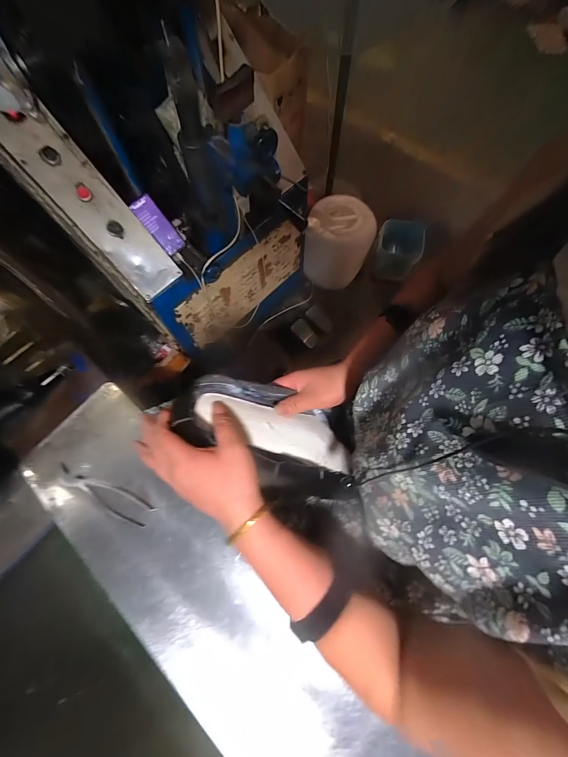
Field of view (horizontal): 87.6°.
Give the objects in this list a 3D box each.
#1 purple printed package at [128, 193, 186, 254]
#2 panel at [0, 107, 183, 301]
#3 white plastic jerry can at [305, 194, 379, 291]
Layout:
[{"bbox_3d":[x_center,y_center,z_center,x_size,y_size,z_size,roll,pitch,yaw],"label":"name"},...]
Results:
[{"bbox_3d":[-0.353,-0.433,0.838,0.013,0.153,0.067,21,69,49],"label":"purple printed package"},{"bbox_3d":[-0.515,-0.483,0.643,0.137,0.693,0.067,-48,32,-13],"label":"panel"},{"bbox_3d":[0.257,-0.635,1.398,0.292,0.265,0.346,16,73,7],"label":"white plastic jerry can"}]

